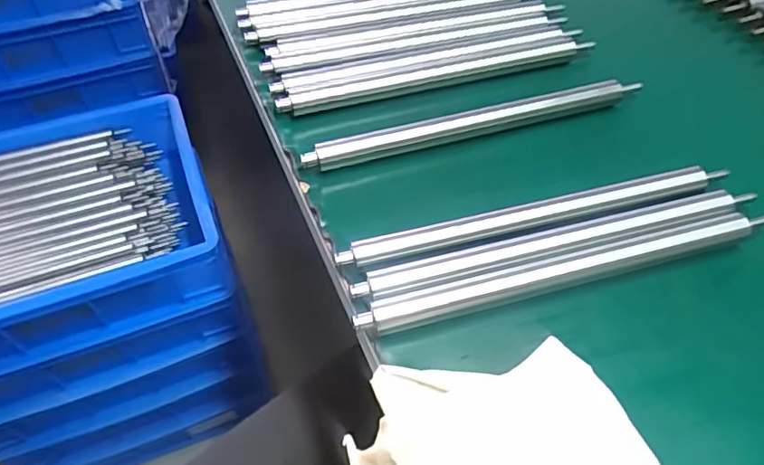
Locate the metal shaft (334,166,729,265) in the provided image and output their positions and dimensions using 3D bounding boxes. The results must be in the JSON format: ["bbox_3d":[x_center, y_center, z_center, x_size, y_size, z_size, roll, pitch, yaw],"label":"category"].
[{"bbox_3d":[0.102,-0.014,0.352,0.262,0.009,0.016,-13,53,-10],"label":"metal shaft"}]

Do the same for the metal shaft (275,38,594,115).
[{"bbox_3d":[0.050,-0.131,0.459,0.271,0.016,0.018,-16,54,-12],"label":"metal shaft"}]

